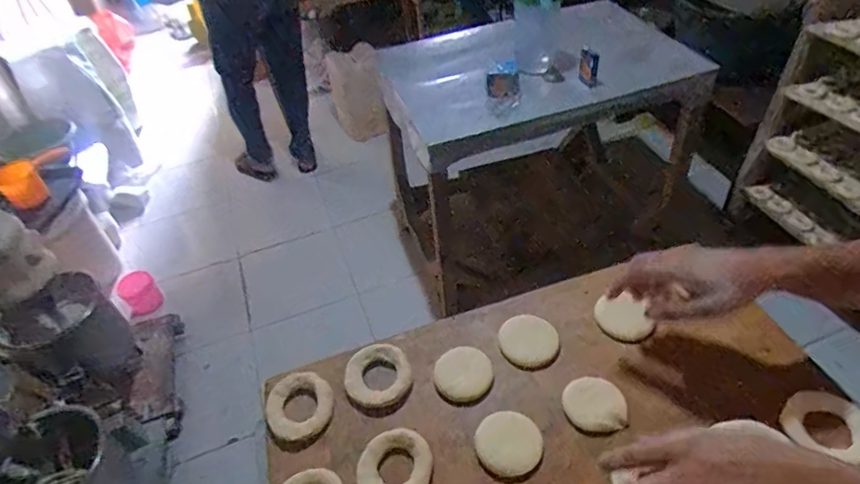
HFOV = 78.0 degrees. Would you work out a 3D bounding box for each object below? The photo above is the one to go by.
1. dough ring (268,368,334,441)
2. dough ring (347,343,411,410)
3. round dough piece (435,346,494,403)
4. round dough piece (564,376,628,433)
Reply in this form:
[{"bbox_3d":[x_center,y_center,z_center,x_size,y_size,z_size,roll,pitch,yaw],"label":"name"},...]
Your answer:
[{"bbox_3d":[-0.145,0.184,0.593,0.073,0.012,0.076,-4,44,4],"label":"dough ring"},{"bbox_3d":[-0.061,0.149,0.606,0.072,0.018,0.076,-4,44,4],"label":"dough ring"},{"bbox_3d":[0.039,0.149,0.606,0.062,0.007,0.067,-4,44,4],"label":"round dough piece"},{"bbox_3d":[0.176,0.172,0.568,0.058,0.022,0.058,-4,44,4],"label":"round dough piece"}]

